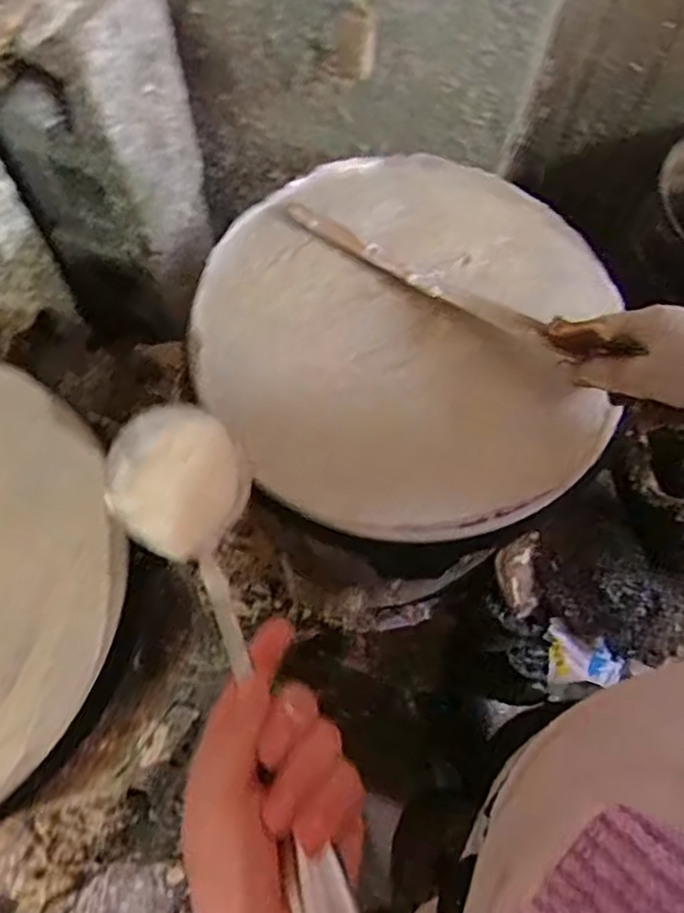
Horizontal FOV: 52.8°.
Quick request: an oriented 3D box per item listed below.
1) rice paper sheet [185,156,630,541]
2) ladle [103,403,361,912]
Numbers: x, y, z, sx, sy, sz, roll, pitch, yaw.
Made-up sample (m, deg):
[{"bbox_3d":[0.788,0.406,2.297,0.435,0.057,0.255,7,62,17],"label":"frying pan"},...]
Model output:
[{"bbox_3d":[0.051,-0.112,0.594,0.351,0.036,0.340,16,69,5],"label":"rice paper sheet"},{"bbox_3d":[-0.058,0.095,0.365,0.087,0.055,0.350,-23,44,-10],"label":"ladle"}]

